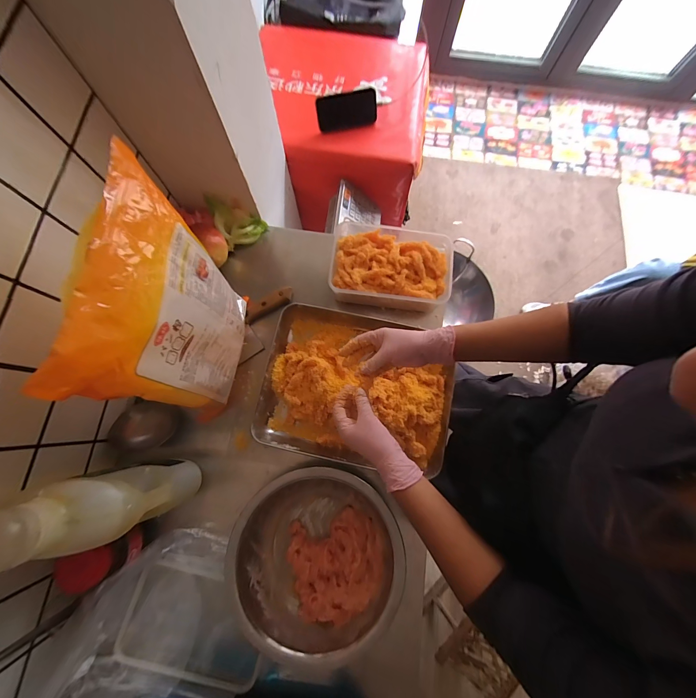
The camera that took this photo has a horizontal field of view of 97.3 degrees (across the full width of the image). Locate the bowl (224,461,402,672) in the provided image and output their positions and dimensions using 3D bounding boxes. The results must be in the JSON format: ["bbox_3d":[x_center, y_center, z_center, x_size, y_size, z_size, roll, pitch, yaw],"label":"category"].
[{"bbox_3d":[-0.053,0.346,0.529,0.270,0.091,0.259,0,77,-1],"label":"bowl"}]

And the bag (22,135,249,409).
[{"bbox_3d":[-0.228,-0.065,0.434,0.087,0.284,0.284,4,77,0],"label":"bag"}]

